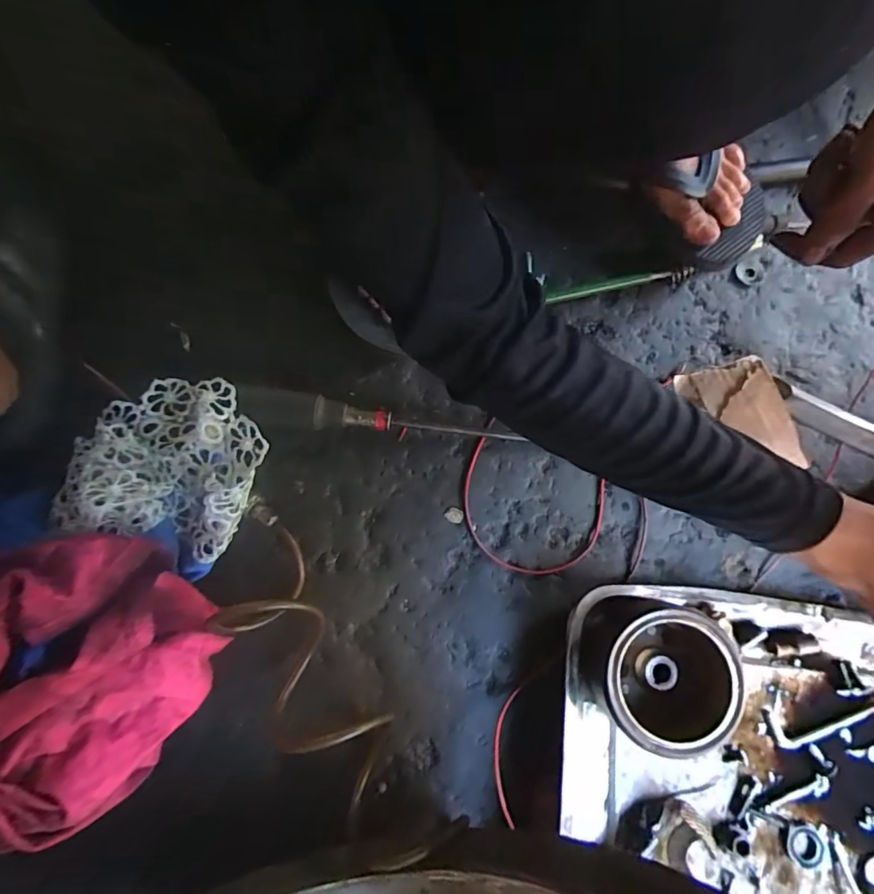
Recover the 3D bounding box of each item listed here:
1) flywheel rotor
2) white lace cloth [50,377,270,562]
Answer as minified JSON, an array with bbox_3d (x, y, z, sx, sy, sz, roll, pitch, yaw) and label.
[{"bbox_3d":[0.184,0.184,0.406,0.102,0.054,0.103,0,79,0],"label":"flywheel rotor"},{"bbox_3d":[-0.234,0.010,0.428,0.165,0.043,0.146,15,80,2],"label":"white lace cloth"}]

